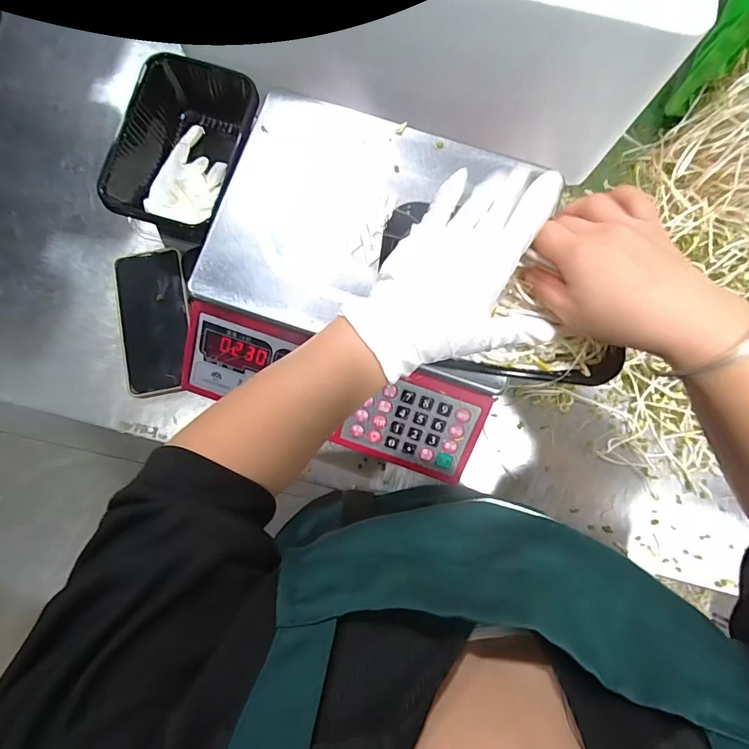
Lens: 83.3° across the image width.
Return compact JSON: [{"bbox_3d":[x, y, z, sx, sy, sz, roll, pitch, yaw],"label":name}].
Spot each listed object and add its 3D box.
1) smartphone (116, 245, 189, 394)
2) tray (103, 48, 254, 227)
[{"bbox_3d":[-0.241,-0.058,0.461,0.076,0.010,0.154,-9,87,-2],"label":"smartphone"},{"bbox_3d":[-0.201,-0.243,0.464,0.126,0.074,0.185,10,80,0],"label":"tray"}]

